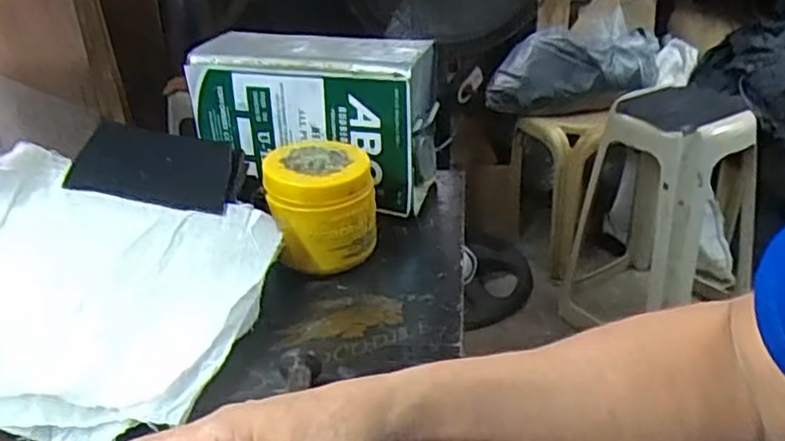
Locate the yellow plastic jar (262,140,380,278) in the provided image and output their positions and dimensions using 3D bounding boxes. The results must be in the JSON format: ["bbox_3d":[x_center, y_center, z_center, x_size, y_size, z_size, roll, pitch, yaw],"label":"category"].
[{"bbox_3d":[-0.065,-0.013,0.606,0.093,0.095,0.092,-2,29,1],"label":"yellow plastic jar"}]

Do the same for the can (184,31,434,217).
[{"bbox_3d":[-0.081,-0.099,0.689,0.243,0.162,0.098,6,30,16],"label":"can"}]

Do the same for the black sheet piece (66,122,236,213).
[{"bbox_3d":[-0.189,-0.046,0.539,0.117,0.007,0.076,10,49,-5],"label":"black sheet piece"}]

